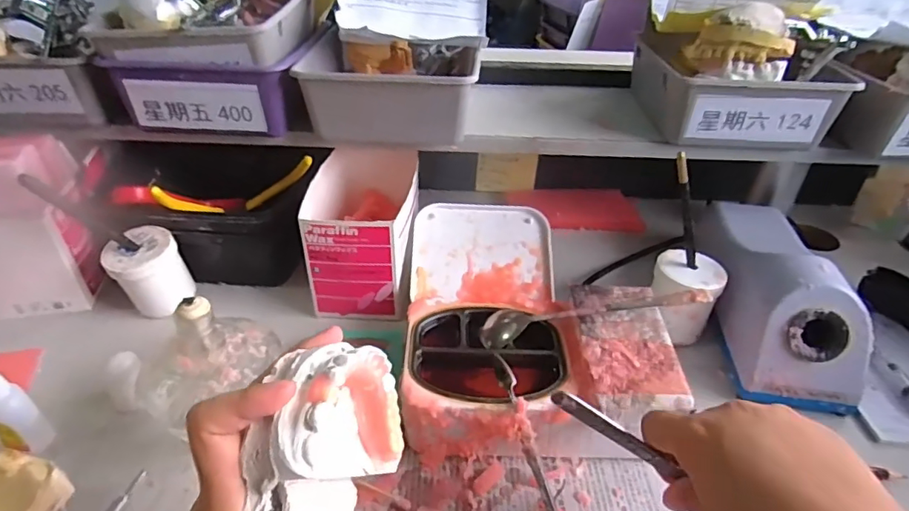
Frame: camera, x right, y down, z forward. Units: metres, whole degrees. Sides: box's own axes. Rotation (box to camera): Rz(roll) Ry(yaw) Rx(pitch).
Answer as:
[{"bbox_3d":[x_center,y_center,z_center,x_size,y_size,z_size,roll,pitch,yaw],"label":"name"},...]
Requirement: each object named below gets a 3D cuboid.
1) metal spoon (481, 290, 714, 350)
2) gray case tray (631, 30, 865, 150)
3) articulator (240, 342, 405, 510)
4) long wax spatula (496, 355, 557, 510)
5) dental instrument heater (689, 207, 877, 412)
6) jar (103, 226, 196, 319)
[{"bbox_3d":[0.104,0.046,0.391,0.168,0.018,0.034,-11,35,10],"label":"metal spoon"},{"bbox_3d":[0.263,-0.161,0.501,0.152,0.061,0.154,3,36,4],"label":"gray case tray"},{"bbox_3d":[-0.044,0.107,0.214,0.073,0.076,0.132,-12,38,-17],"label":"articulator"},{"bbox_3d":[0.056,0.146,0.308,0.012,0.014,0.187,-9,58,-14],"label":"long wax spatula"},{"bbox_3d":[0.276,0.017,0.461,0.090,0.093,0.220,6,36,7],"label":"dental instrument heater"},{"bbox_3d":[-0.266,0.016,0.456,0.057,0.061,0.054,-26,44,-32],"label":"jar"}]

